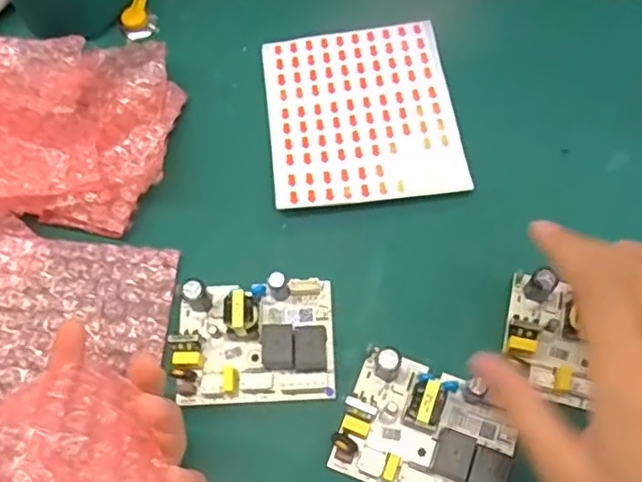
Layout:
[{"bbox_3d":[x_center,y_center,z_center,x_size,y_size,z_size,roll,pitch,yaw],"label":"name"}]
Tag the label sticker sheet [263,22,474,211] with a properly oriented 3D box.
[{"bbox_3d":[0.023,-0.079,0.371,0.108,0.008,0.123,-7,64,0],"label":"label sticker sheet"}]

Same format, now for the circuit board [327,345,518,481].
[{"bbox_3d":[0.051,0.090,0.289,0.080,0.028,0.060,19,67,12],"label":"circuit board"}]

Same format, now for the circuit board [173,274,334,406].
[{"bbox_3d":[-0.034,0.048,0.311,0.079,0.022,0.061,-3,65,2],"label":"circuit board"}]

